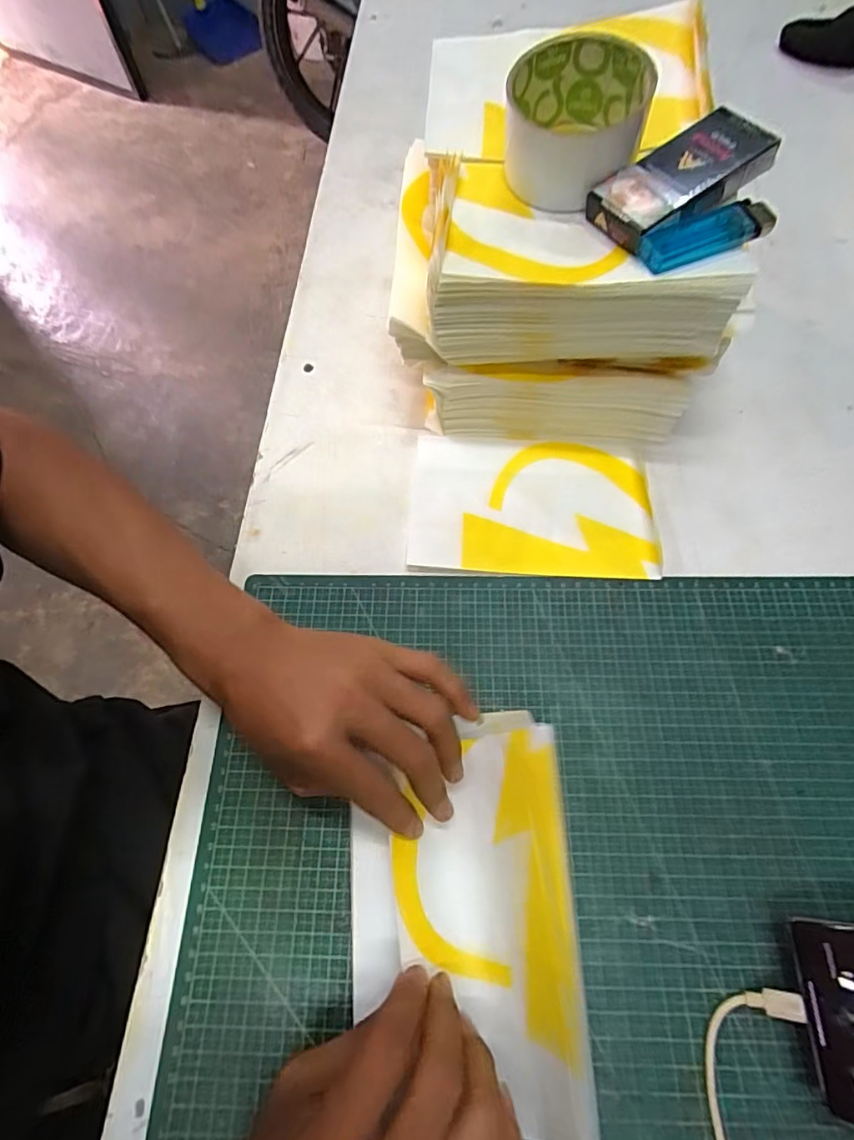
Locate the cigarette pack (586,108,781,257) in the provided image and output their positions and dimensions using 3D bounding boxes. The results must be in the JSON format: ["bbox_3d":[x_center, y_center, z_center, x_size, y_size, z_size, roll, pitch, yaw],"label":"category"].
[{"bbox_3d":[0.149,-0.229,0.312,0.100,0.019,0.051,-30,67,1],"label":"cigarette pack"}]

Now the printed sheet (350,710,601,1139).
[{"bbox_3d":[0.016,0.166,0.260,0.104,0.059,0.190,-4,64,-1],"label":"printed sheet"}]

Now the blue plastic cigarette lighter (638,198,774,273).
[{"bbox_3d":[0.161,-0.191,0.306,0.084,0.016,0.022,-21,66,-8],"label":"blue plastic cigarette lighter"}]

